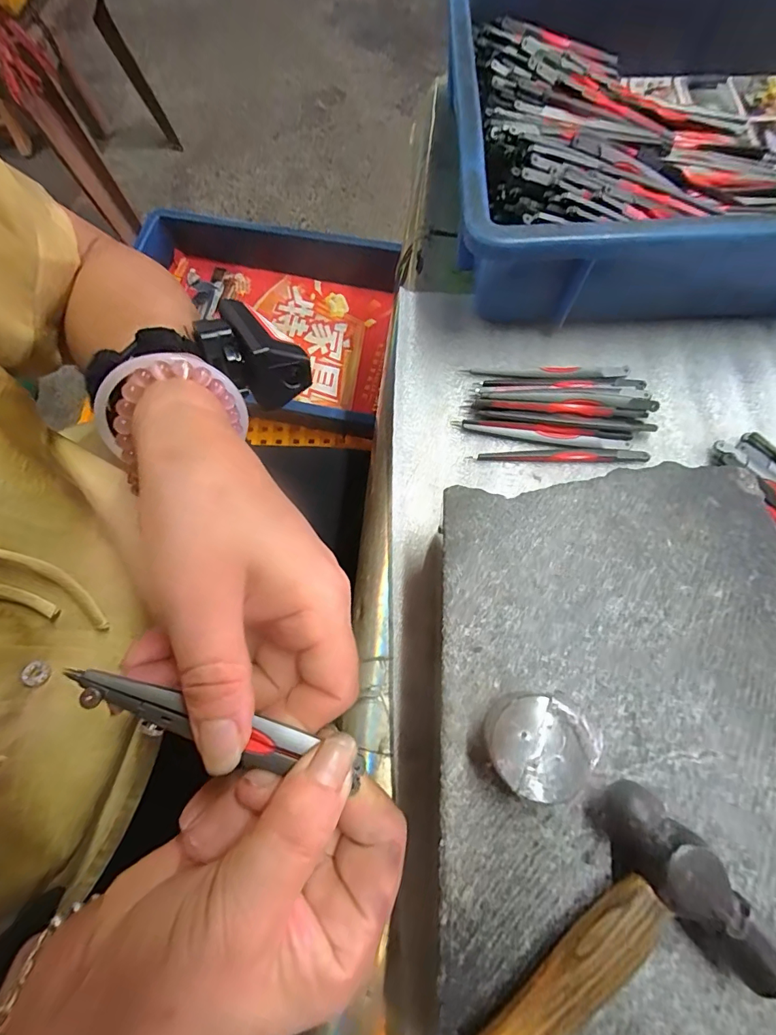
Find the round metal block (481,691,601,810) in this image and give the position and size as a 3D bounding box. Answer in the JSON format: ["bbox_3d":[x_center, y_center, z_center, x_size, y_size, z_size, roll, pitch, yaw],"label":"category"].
[{"bbox_3d":[0.053,0.083,0.162,0.037,0.022,0.033,25,73,9],"label":"round metal block"}]

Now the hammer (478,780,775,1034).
[{"bbox_3d":[0.057,0.165,0.130,0.064,0.019,0.149,39,76,13],"label":"hammer"}]

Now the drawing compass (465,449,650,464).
[{"bbox_3d":[0.105,-0.038,0.268,0.107,0.004,0.010,1,71,1],"label":"drawing compass"}]

